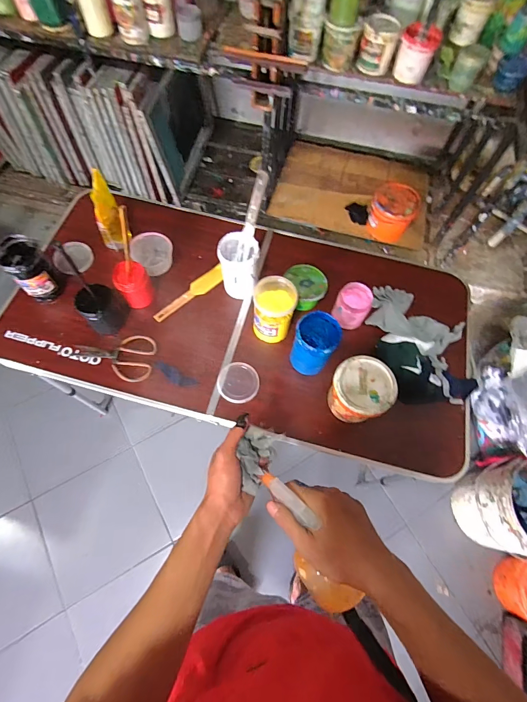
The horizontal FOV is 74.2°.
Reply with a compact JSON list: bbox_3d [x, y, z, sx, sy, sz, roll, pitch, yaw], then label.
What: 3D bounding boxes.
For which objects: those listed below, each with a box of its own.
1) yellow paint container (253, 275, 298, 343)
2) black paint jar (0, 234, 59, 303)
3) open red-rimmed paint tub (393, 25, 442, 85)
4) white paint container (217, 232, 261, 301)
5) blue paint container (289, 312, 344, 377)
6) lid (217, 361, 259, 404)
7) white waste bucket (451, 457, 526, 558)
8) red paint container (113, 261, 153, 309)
[{"bbox_3d":[0.025,-0.094,0.850,0.098,0.167,0.095,-2,66,-4],"label":"yellow paint container"},{"bbox_3d":[-0.574,-0.202,0.869,0.096,0.136,0.104,-40,74,-18],"label":"black paint jar"},{"bbox_3d":[0.534,-1.042,1.228,0.120,0.136,0.120,1,66,-2],"label":"open red-rimmed paint tub"},{"bbox_3d":[-0.063,-0.208,0.893,0.095,0.150,0.117,3,66,-2],"label":"white paint container"},{"bbox_3d":[0.116,-0.016,0.815,0.096,0.133,0.106,26,67,8],"label":"blue paint container"},{"bbox_3d":[-0.060,0.074,0.842,0.097,0.016,0.099,1,66,-2],"label":"lid"},{"bbox_3d":[0.892,0.557,1.224,0.296,0.379,0.276,1,66,-2],"label":"white waste bucket"},{"bbox_3d":[-0.326,-0.164,0.882,0.084,0.103,0.075,-25,70,-13],"label":"red paint container"}]

